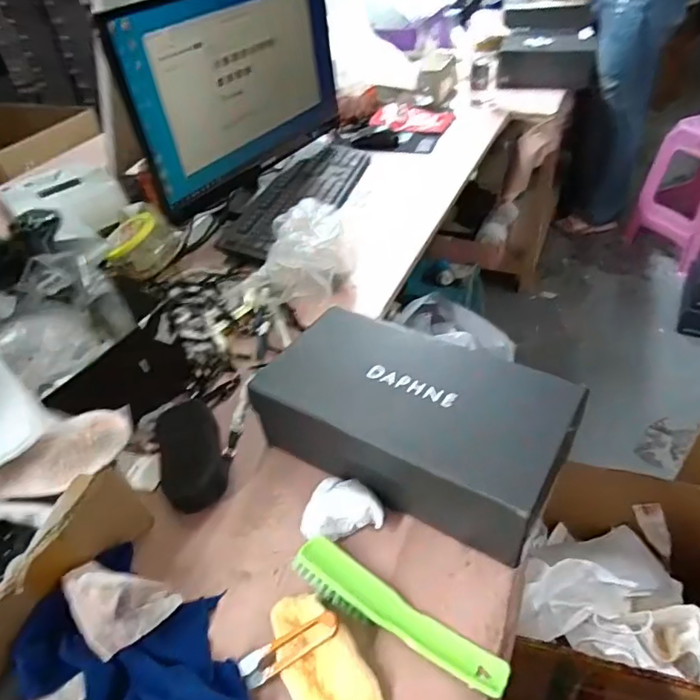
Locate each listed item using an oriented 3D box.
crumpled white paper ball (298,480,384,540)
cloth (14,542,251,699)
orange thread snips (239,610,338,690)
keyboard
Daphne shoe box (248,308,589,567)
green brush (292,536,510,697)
[{"bbox_3d":[-0.012,0.151,0.515,0.077,0.036,0.061,-15,43,-10],"label":"crumpled white paper ball"},{"bbox_3d":[-0.161,0.242,0.412,0.220,0.064,0.131,23,50,29],"label":"cloth"},{"bbox_3d":[-0.046,0.237,0.424,0.090,0.016,0.026,-34,43,7],"label":"orange thread snips"},{"bbox_3d":[-0.086,-0.297,1.013,0.148,0.030,0.440,10,44,17],"label":"keyboard"},{"bbox_3d":[0.060,0.072,0.544,0.288,0.103,0.148,22,49,28],"label":"Daphne shoe box"},{"bbox_3d":[0.037,0.218,0.438,0.184,0.034,0.039,21,49,27],"label":"green brush"}]

